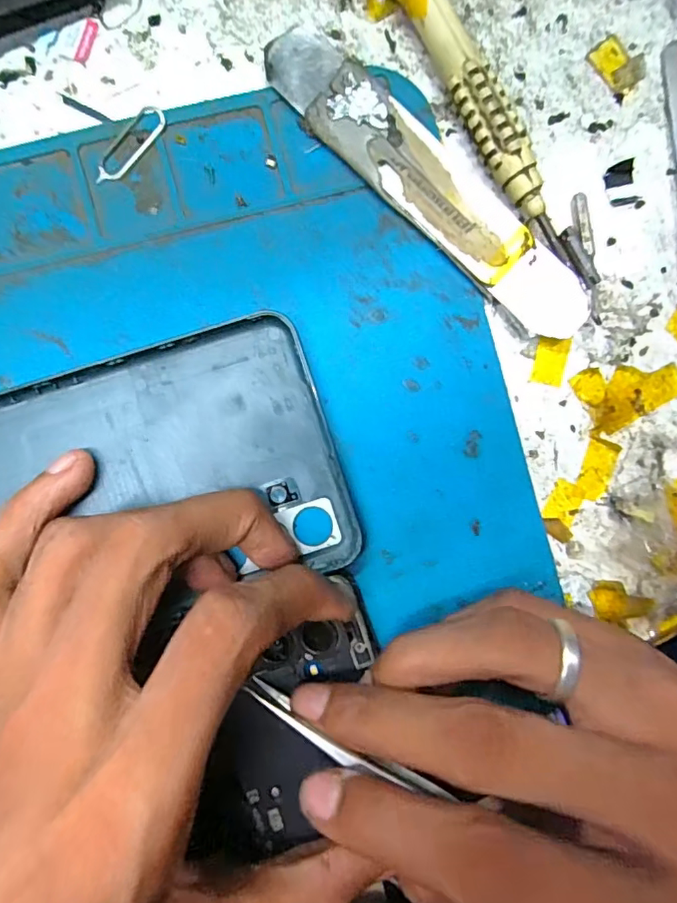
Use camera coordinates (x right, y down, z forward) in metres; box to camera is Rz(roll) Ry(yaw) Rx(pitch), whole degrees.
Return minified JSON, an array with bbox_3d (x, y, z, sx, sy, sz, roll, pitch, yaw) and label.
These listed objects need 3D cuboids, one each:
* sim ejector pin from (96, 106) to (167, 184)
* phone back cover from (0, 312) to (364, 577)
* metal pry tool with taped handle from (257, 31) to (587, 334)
[{"bbox_3d":[-0.058,-0.085,0.144,0.008,0.004,0.026,37,94,-17],"label":"sim ejector pin"},{"bbox_3d":[-0.080,0.019,0.145,0.162,0.006,0.076,-20,92,-3],"label":"phone back cover"},{"bbox_3d":[0.026,-0.075,0.148,0.113,0.007,0.022,43,89,-3],"label":"metal pry tool with taped handle"}]

